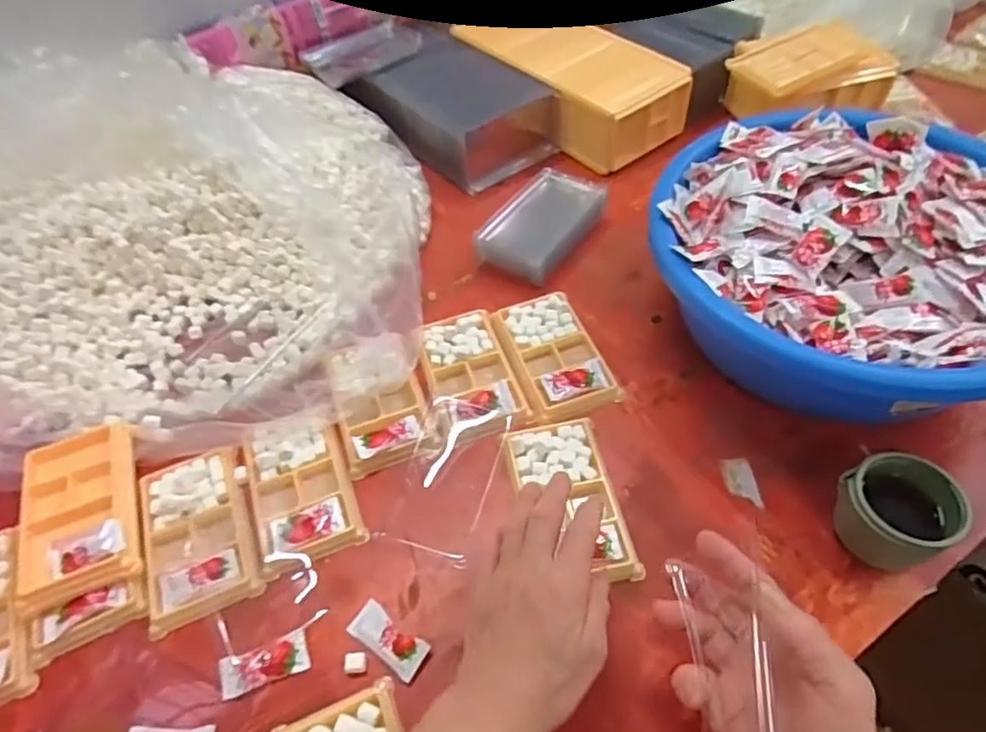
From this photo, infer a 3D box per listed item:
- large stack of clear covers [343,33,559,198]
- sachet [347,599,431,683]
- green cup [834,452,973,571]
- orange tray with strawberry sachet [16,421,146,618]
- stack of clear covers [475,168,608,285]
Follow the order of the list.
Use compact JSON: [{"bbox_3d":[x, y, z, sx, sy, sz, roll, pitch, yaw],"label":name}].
[{"bbox_3d":[-0.046,-0.323,0.767,0.153,0.076,0.226,-39,59,-22],"label":"large stack of clear covers"},{"bbox_3d":[-0.072,0.187,0.414,0.056,0.007,0.025,27,59,23],"label":"sachet"},{"bbox_3d":[0.273,0.102,0.415,0.069,0.061,0.064,-3,52,3],"label":"green cup"},{"bbox_3d":[-0.327,0.111,0.480,0.083,0.027,0.146,-20,53,-10],"label":"orange tray with strawberry sachet"},{"bbox_3d":[0.057,-0.156,0.646,0.087,0.033,0.152,26,59,23],"label":"stack of clear covers"}]

